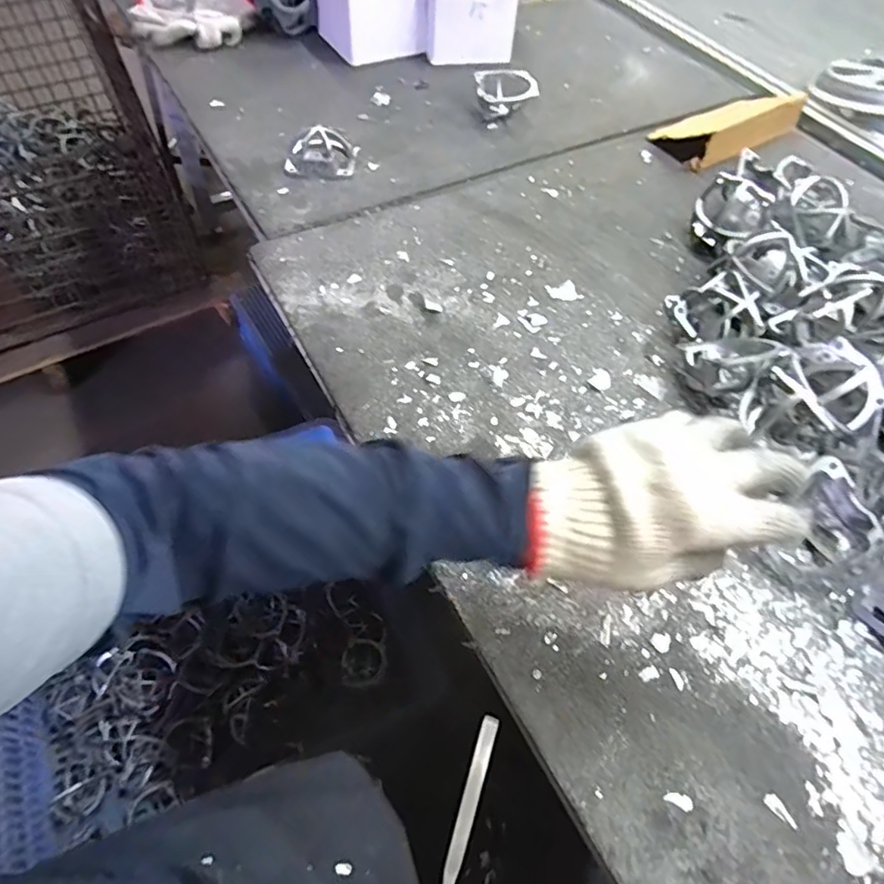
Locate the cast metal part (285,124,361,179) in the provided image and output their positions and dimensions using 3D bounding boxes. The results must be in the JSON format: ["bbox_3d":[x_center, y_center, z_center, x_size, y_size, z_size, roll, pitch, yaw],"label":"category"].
[{"bbox_3d":[-0.152,-0.363,0.721,0.088,0.037,0.067,-1,57,-4],"label":"cast metal part"}]

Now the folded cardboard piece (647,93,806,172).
[{"bbox_3d":[0.415,-0.449,0.818,0.232,0.042,0.116,-27,63,-19],"label":"folded cardboard piece"}]

